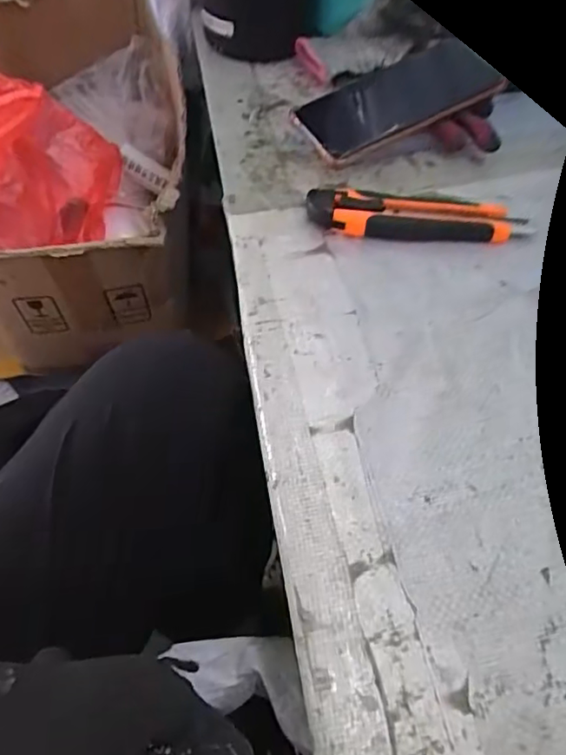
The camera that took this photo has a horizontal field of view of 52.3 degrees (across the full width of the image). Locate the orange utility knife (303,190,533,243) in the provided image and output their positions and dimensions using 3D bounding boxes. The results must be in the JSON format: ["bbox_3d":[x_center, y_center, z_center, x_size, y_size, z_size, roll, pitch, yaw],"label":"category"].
[{"bbox_3d":[0.094,-0.113,0.405,0.151,0.017,0.032,5,53,4],"label":"orange utility knife"}]

